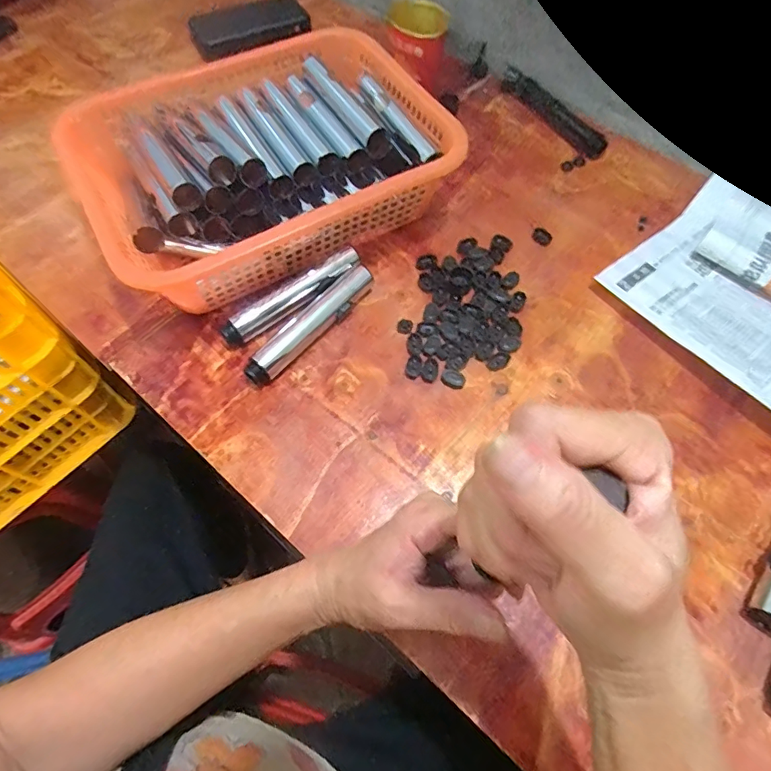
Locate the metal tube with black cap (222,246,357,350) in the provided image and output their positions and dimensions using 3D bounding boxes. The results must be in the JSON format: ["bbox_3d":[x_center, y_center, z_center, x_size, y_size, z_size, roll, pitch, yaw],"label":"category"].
[{"bbox_3d":[-0.087,-0.085,0.461,0.150,0.026,0.026,-36,68,-16],"label":"metal tube with black cap"}]

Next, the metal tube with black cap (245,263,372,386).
[{"bbox_3d":[-0.070,-0.058,0.451,0.025,0.024,0.150,38,70,18],"label":"metal tube with black cap"}]

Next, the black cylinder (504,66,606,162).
[{"bbox_3d":[0.208,-0.339,0.593,0.030,0.018,0.168,-32,67,-14],"label":"black cylinder"}]

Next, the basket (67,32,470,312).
[{"bbox_3d":[-0.112,-0.220,0.491,0.314,0.106,0.245,-27,66,-12],"label":"basket"}]

